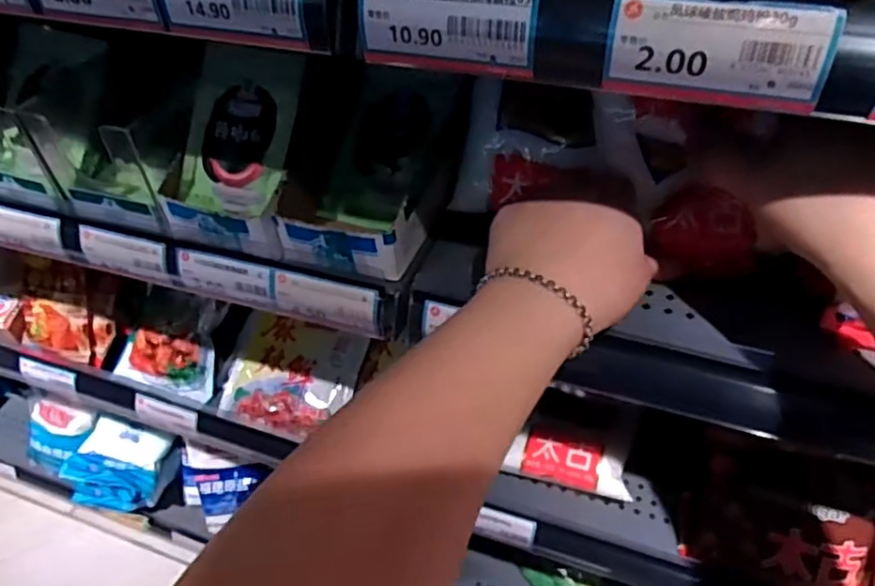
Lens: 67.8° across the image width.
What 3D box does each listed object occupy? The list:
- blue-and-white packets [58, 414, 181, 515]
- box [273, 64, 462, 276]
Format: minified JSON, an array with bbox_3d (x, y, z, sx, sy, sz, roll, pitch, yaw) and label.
[{"bbox_3d":[-0.406,0.221,0.833,0.129,0.072,0.085,7,47,8],"label":"blue-and-white packets"},{"bbox_3d":[-0.046,-0.086,0.450,0.093,0.070,0.144,11,48,12],"label":"box"}]

